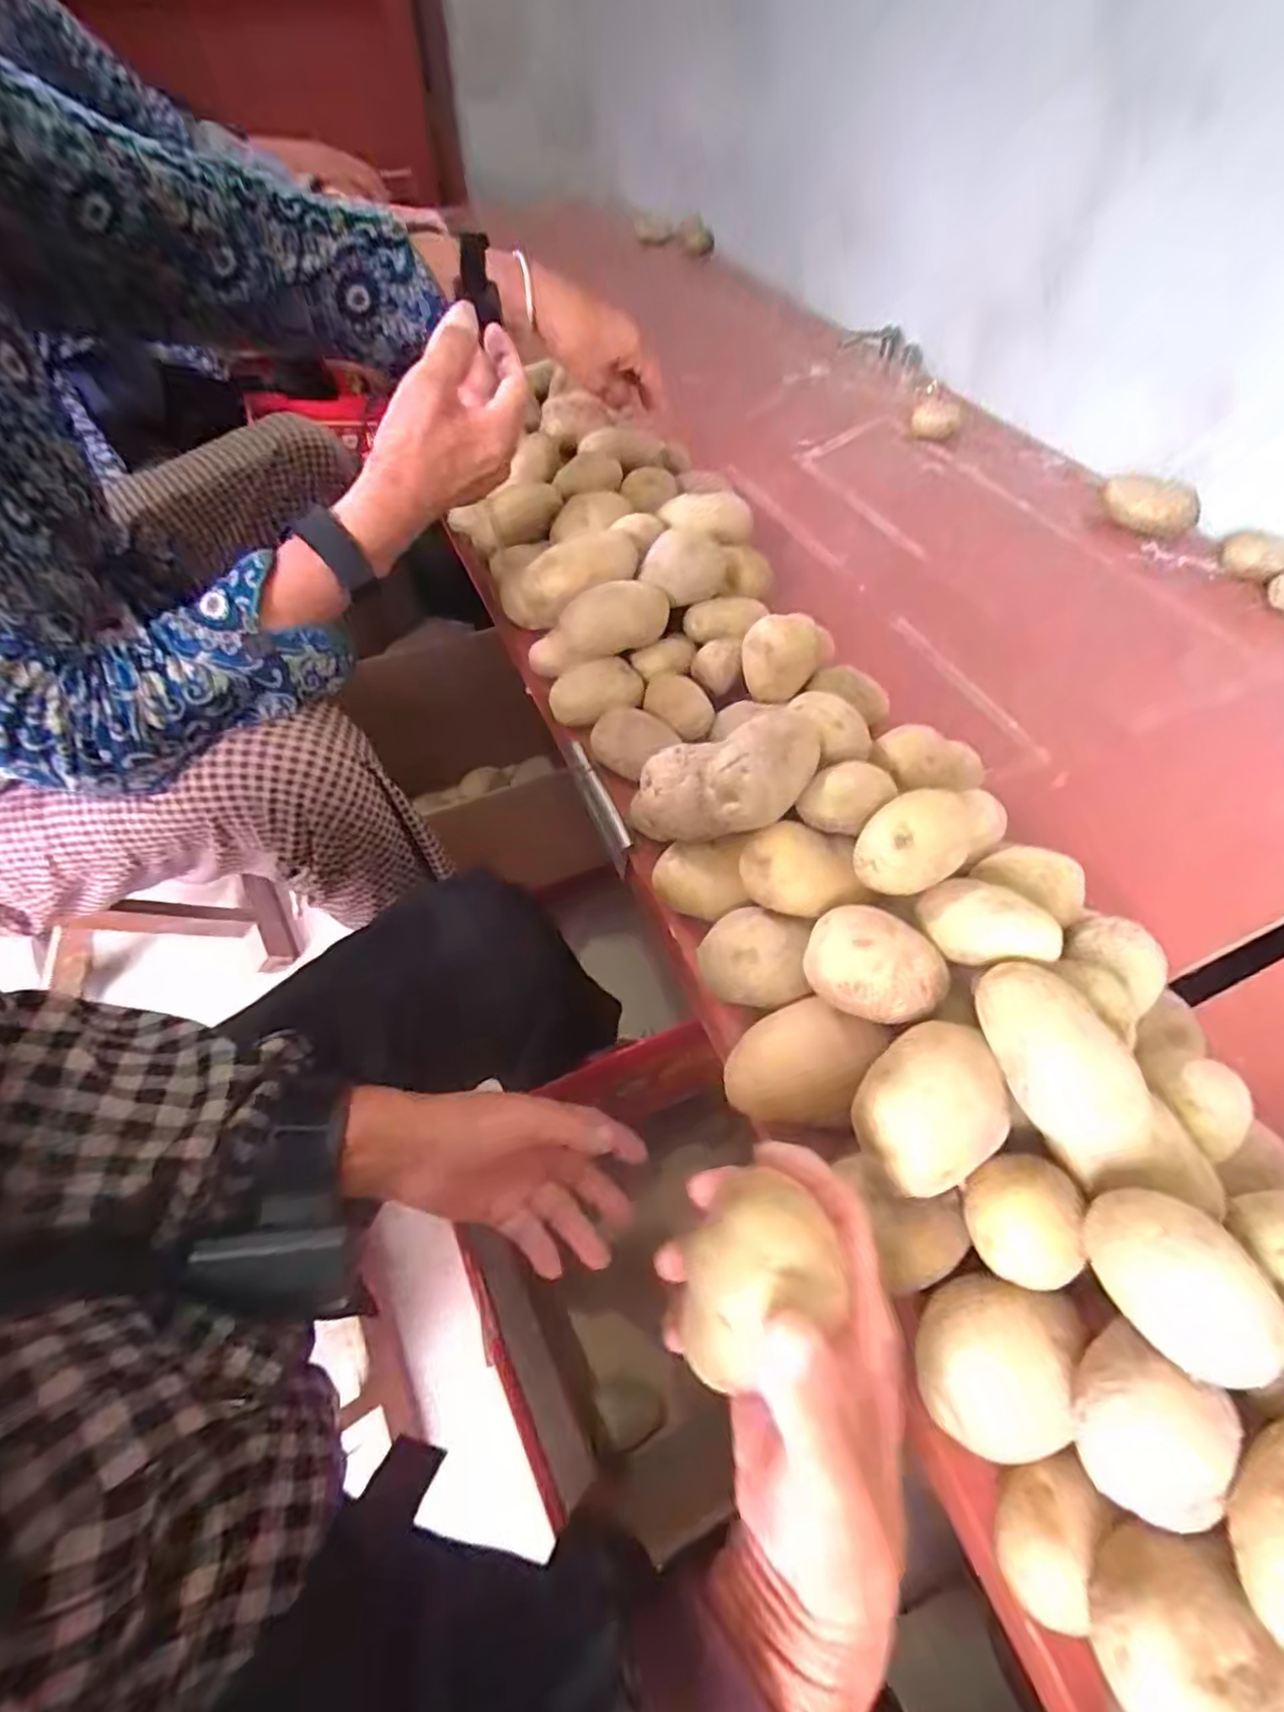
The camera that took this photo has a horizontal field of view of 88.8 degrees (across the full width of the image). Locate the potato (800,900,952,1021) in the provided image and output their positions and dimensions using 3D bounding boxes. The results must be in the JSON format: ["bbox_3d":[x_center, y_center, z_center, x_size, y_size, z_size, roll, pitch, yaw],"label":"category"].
[{"bbox_3d":[0.112,0.055,0.319,0.067,0.045,0.045,-2,54,-3],"label":"potato"}]

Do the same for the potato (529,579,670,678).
[{"bbox_3d":[-0.036,-0.175,0.507,0.115,0.049,0.037,-24,56,6],"label":"potato"}]

